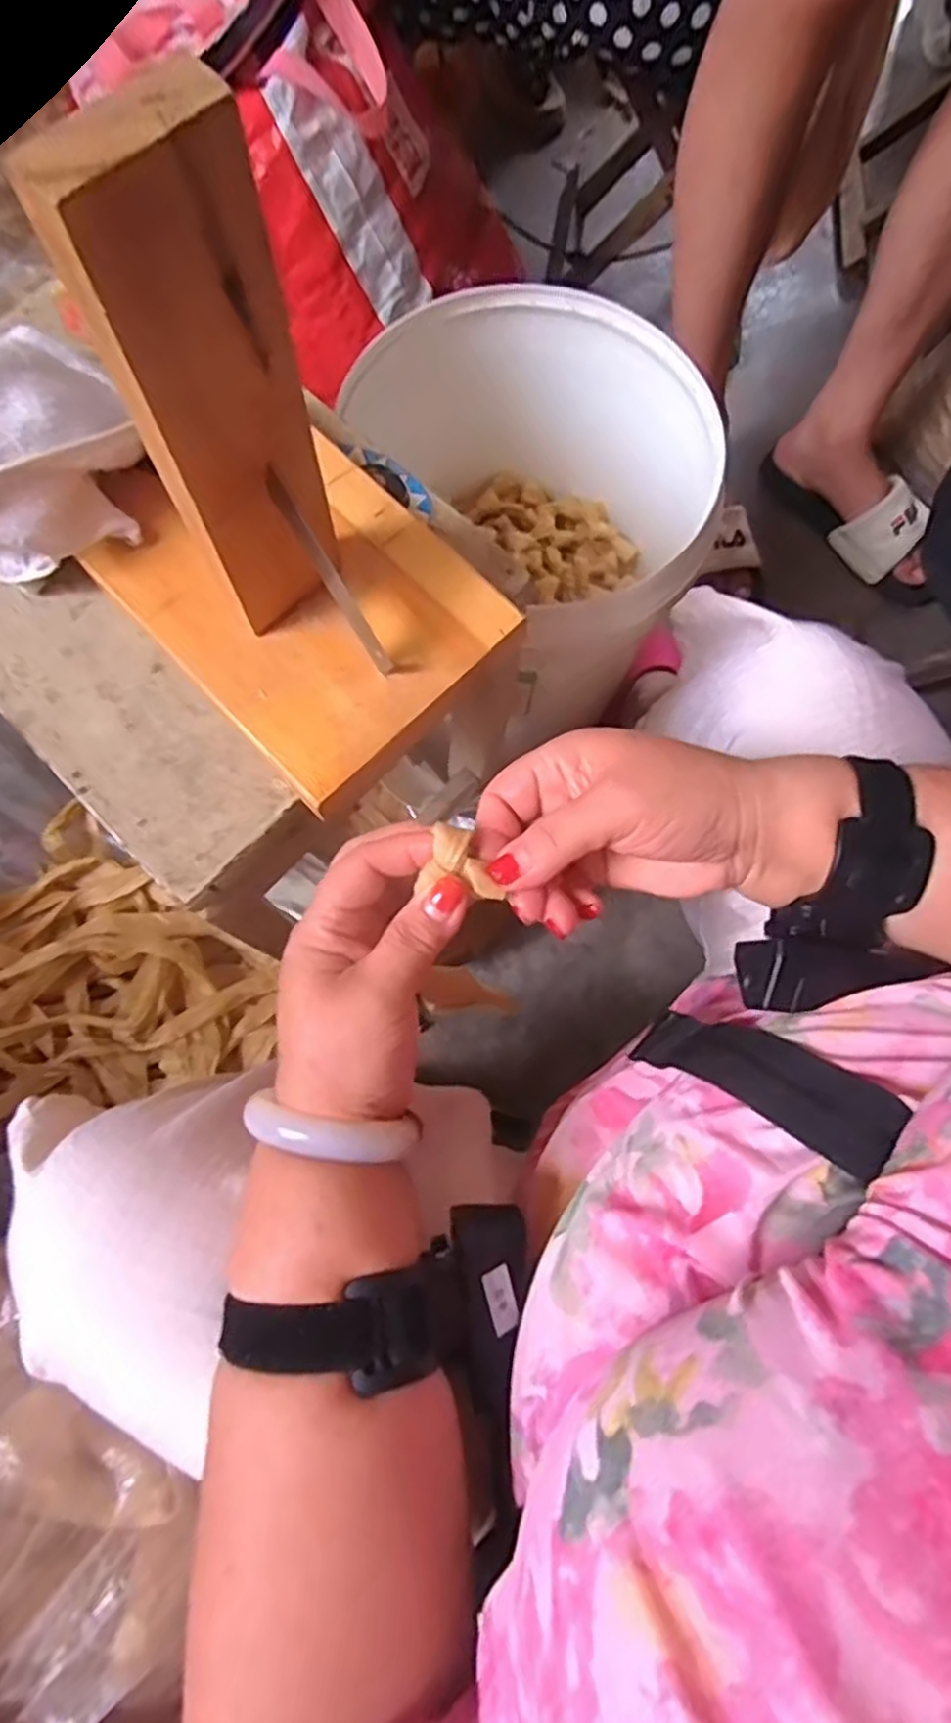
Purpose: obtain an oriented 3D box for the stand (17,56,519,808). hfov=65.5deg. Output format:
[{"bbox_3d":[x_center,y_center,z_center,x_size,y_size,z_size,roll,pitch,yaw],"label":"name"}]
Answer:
[{"bbox_3d":[-0.084,-0.160,0.283,0.143,0.201,0.183,-43,79,-10],"label":"stand"}]

